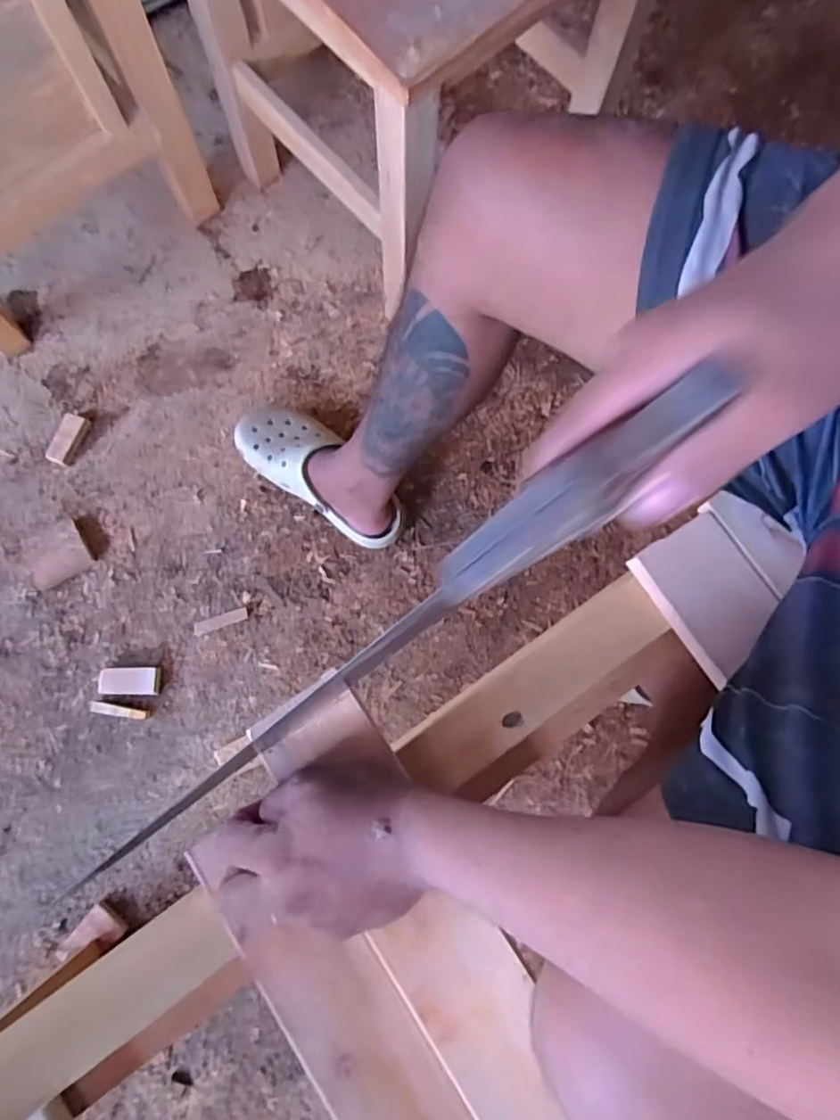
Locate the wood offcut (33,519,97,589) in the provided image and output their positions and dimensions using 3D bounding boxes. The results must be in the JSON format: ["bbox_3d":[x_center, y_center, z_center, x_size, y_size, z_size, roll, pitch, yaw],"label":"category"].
[{"bbox_3d":[-0.517,-0.010,0.869,0.090,0.018,0.072,-30,80,-7],"label":"wood offcut"}]

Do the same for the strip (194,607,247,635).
[{"bbox_3d":[-0.282,0.087,0.859,0.077,0.008,0.019,-20,69,-4],"label":"strip"}]

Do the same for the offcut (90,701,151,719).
[{"bbox_3d":[-0.405,0.204,0.823,0.078,0.015,0.014,10,78,1],"label":"offcut"}]

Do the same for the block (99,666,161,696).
[{"bbox_3d":[-0.397,0.165,0.831,0.078,0.020,0.038,0,78,-1],"label":"block"}]

